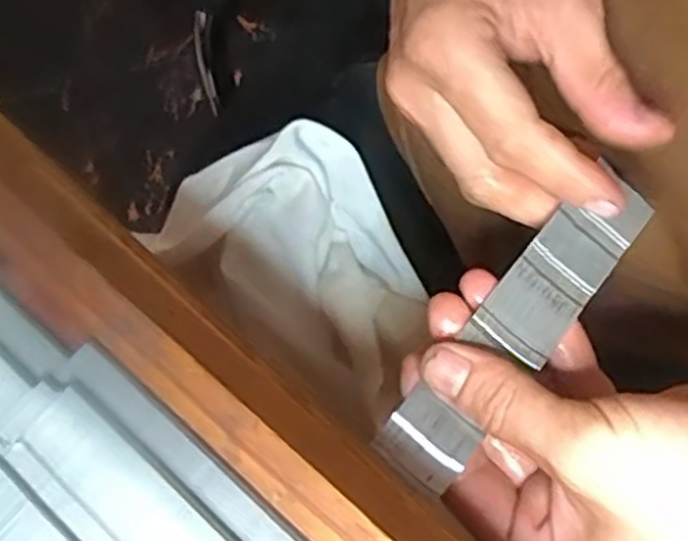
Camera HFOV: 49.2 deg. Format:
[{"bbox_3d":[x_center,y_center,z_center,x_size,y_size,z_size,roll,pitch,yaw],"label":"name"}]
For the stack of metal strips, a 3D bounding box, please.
[{"bbox_3d":[0.063,0.018,0.268,0.029,0.008,0.134,39,78,16],"label":"stack of metal strips"}]

